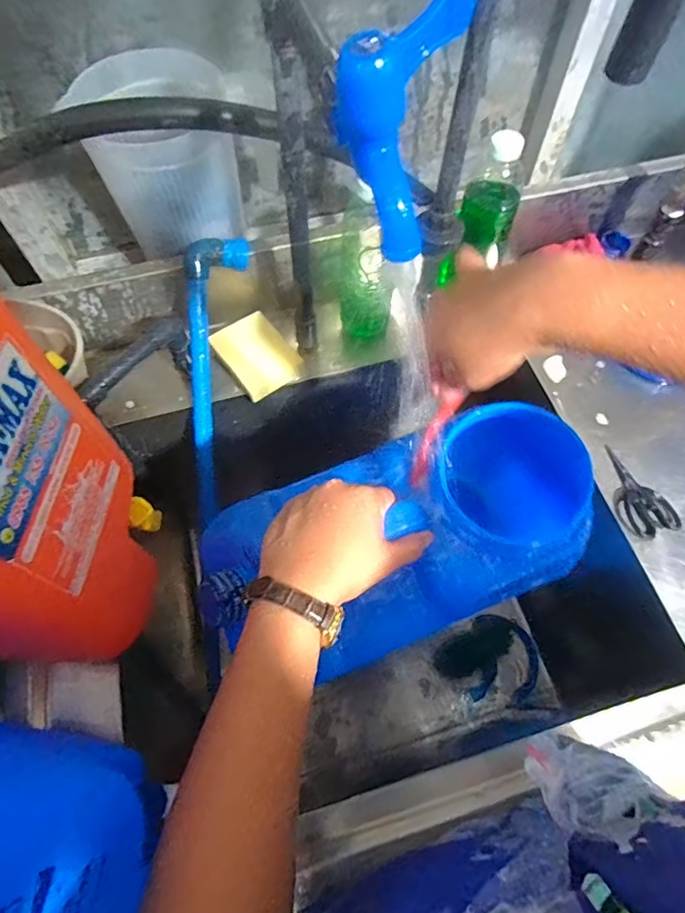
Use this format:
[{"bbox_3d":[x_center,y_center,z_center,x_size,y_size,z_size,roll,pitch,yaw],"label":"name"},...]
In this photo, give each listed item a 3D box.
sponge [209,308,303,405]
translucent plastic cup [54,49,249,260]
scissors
[{"bbox_3d":[-0.101,-0.126,0.611,0.085,0.024,0.105,-32,66,-16],"label":"sponge"},{"bbox_3d":[-0.183,-0.308,0.535,0.144,0.148,0.132,-25,65,-13],"label":"translucent plastic cup"},{"bbox_3d":[0.318,0.038,0.551,0.058,0.009,0.104,-17,63,-9],"label":"scissors"}]

